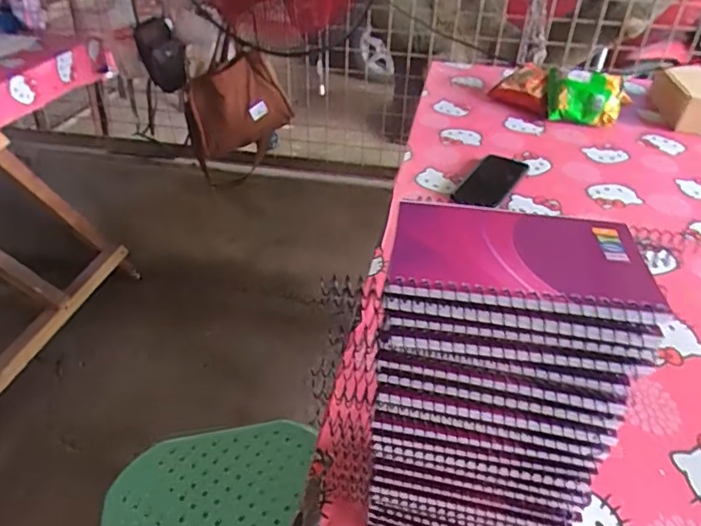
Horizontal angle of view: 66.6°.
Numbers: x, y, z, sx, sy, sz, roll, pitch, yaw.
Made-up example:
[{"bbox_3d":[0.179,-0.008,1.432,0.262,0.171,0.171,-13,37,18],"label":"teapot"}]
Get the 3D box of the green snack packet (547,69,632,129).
[{"bbox_3d":[0.468,-0.327,1.064,0.160,0.076,0.110,16,40,16],"label":"green snack packet"}]

